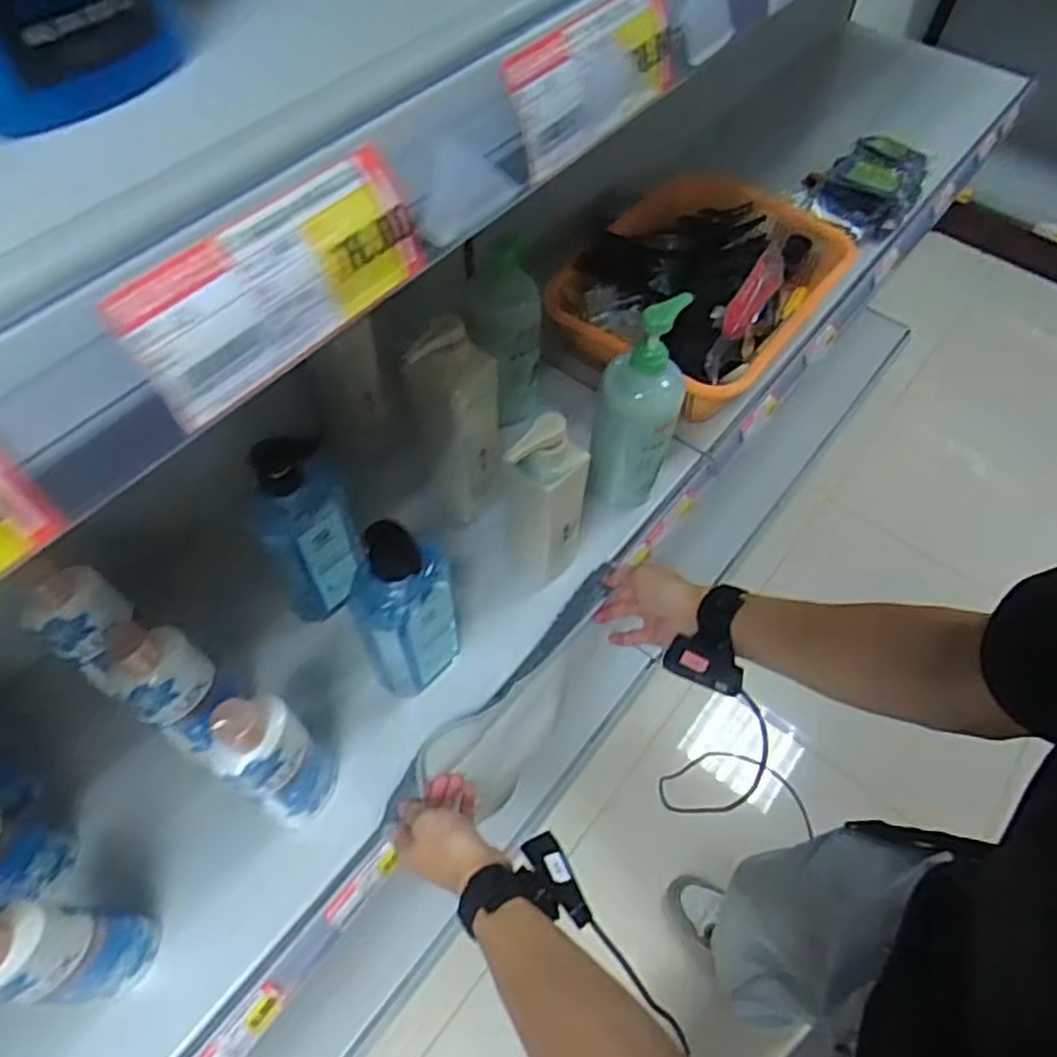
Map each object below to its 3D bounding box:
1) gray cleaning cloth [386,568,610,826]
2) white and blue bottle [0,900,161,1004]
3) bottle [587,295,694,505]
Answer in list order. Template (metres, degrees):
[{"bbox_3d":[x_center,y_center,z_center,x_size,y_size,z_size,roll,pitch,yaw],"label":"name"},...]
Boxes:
[{"bbox_3d":[-0.011,0.200,0.767,0.062,0.158,0.304,38,65,20],"label":"gray cleaning cloth"},{"bbox_3d":[-0.328,0.295,0.509,0.050,0.201,0.063,3,58,1],"label":"white and blue bottle"},{"bbox_3d":[0.114,-0.120,0.752,0.084,0.246,0.069,3,58,1],"label":"bottle"}]

